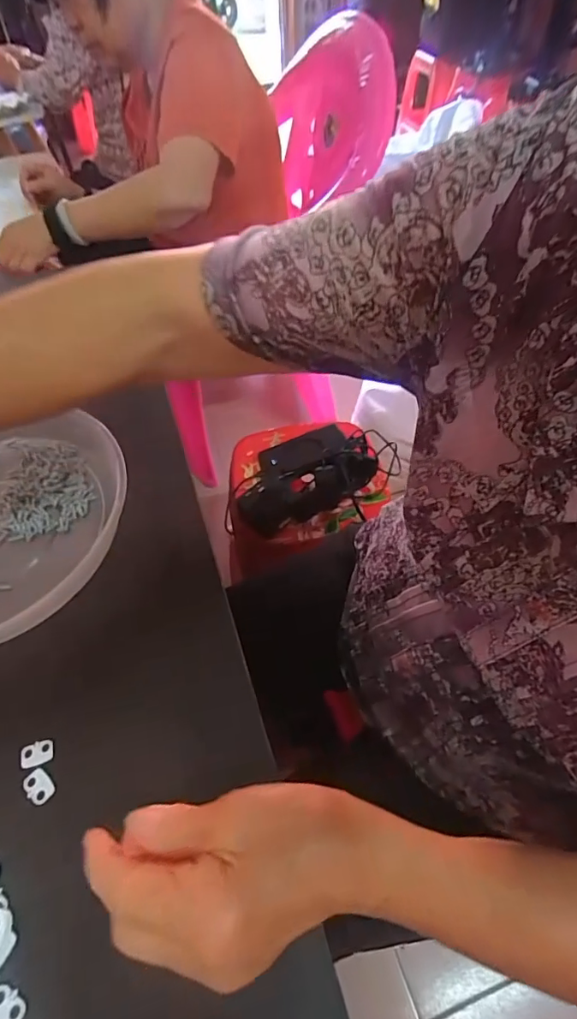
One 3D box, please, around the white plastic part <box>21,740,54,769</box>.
[{"bbox_3d":[-0.153,0.147,0.290,0.018,0.004,0.014,-15,53,-8],"label":"white plastic part"}]

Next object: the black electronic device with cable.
[{"bbox_3d":[0.014,-0.066,0.784,0.232,0.066,0.170,-22,55,-13],"label":"black electronic device with cable"}]

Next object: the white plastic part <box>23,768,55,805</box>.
[{"bbox_3d":[-0.147,0.162,0.281,0.019,0.004,0.012,37,63,27],"label":"white plastic part"}]

